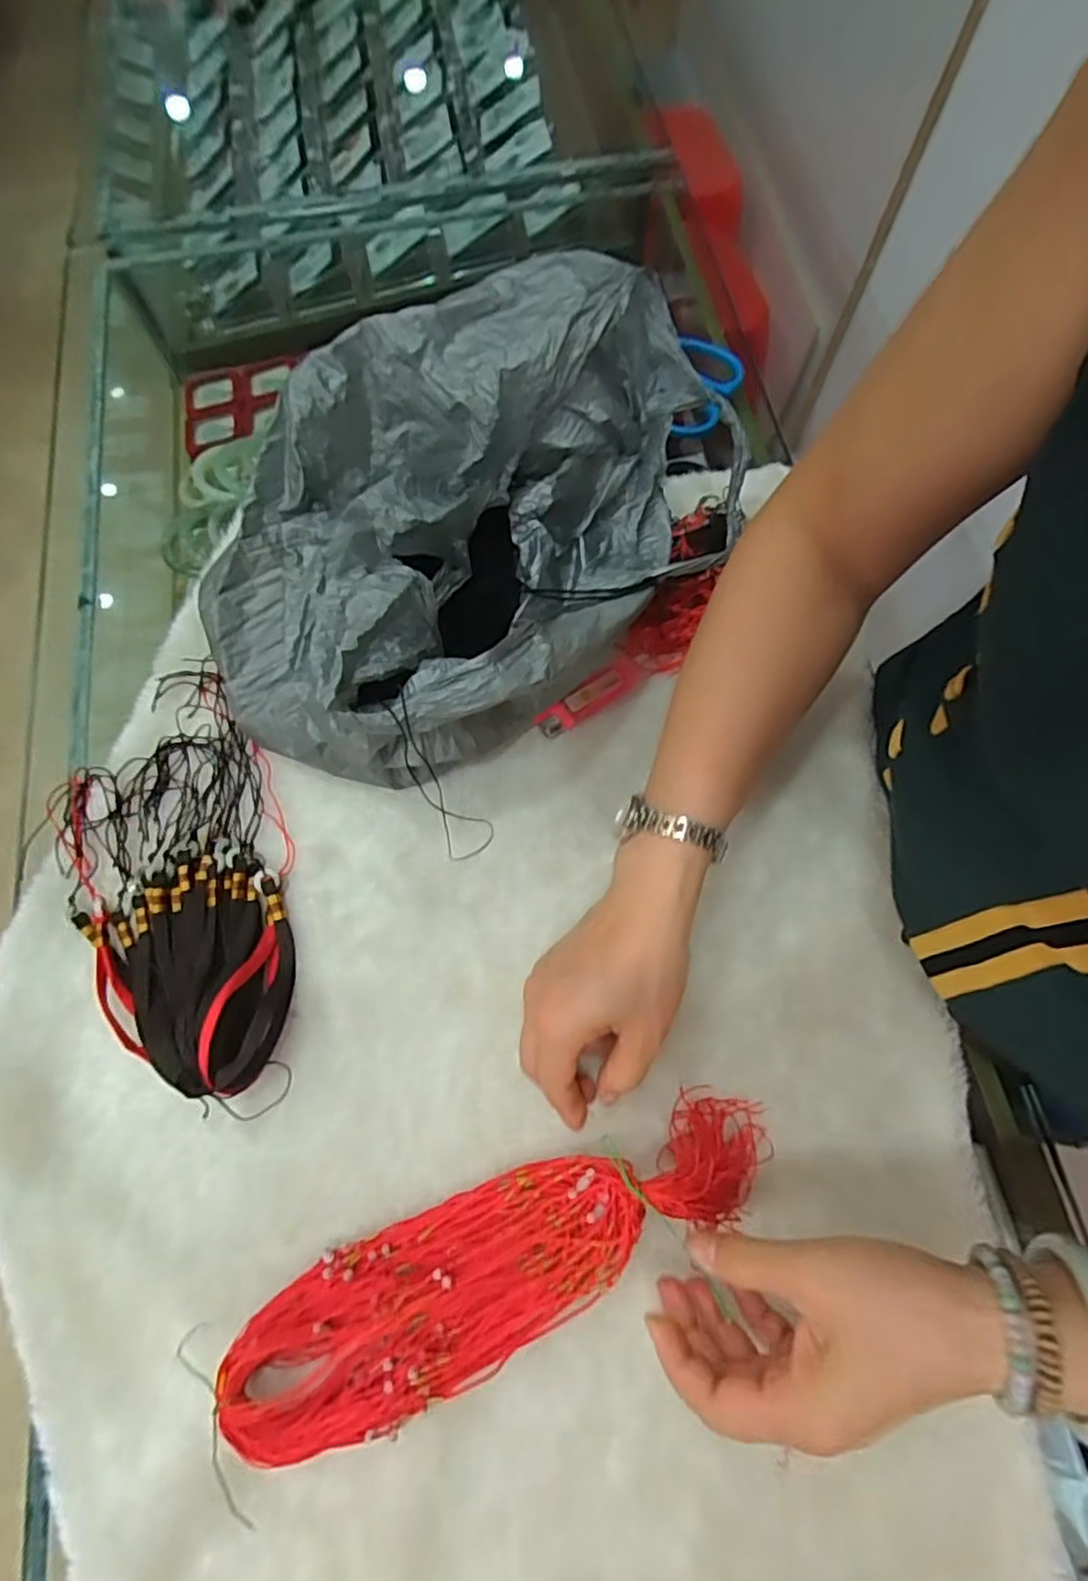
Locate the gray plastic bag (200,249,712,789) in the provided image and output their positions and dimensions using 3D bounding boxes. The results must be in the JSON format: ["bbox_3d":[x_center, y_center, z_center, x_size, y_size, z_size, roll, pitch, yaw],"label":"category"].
[{"bbox_3d":[-0.047,-0.150,0.389,0.323,0.122,0.213,-41,75,-12],"label":"gray plastic bag"}]

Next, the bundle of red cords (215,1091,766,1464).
[{"bbox_3d":[-0.016,0.238,0.334,0.283,0.042,0.075,-23,72,-8],"label":"bundle of red cords"}]

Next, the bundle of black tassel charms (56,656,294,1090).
[{"bbox_3d":[-0.226,0.050,0.405,0.126,0.035,0.257,-23,72,-7],"label":"bundle of black tassel charms"}]

